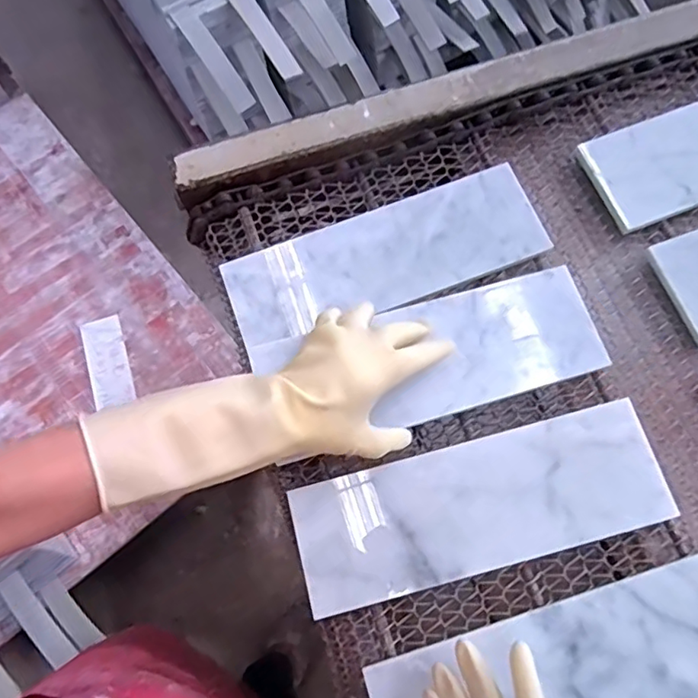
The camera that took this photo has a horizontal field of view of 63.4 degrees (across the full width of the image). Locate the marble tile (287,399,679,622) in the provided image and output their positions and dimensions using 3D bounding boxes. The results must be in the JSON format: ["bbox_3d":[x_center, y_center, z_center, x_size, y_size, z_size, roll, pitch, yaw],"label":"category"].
[{"bbox_3d":[0.110,0.133,0.480,0.306,0.018,0.107,-14,69,-5],"label":"marble tile"}]

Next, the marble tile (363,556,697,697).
[{"bbox_3d":[0.177,0.255,0.437,0.309,0.018,0.104,-16,70,-5],"label":"marble tile"}]

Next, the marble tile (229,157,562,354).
[{"bbox_3d":[0.036,-0.090,0.561,0.311,0.019,0.109,-20,70,-7],"label":"marble tile"}]

